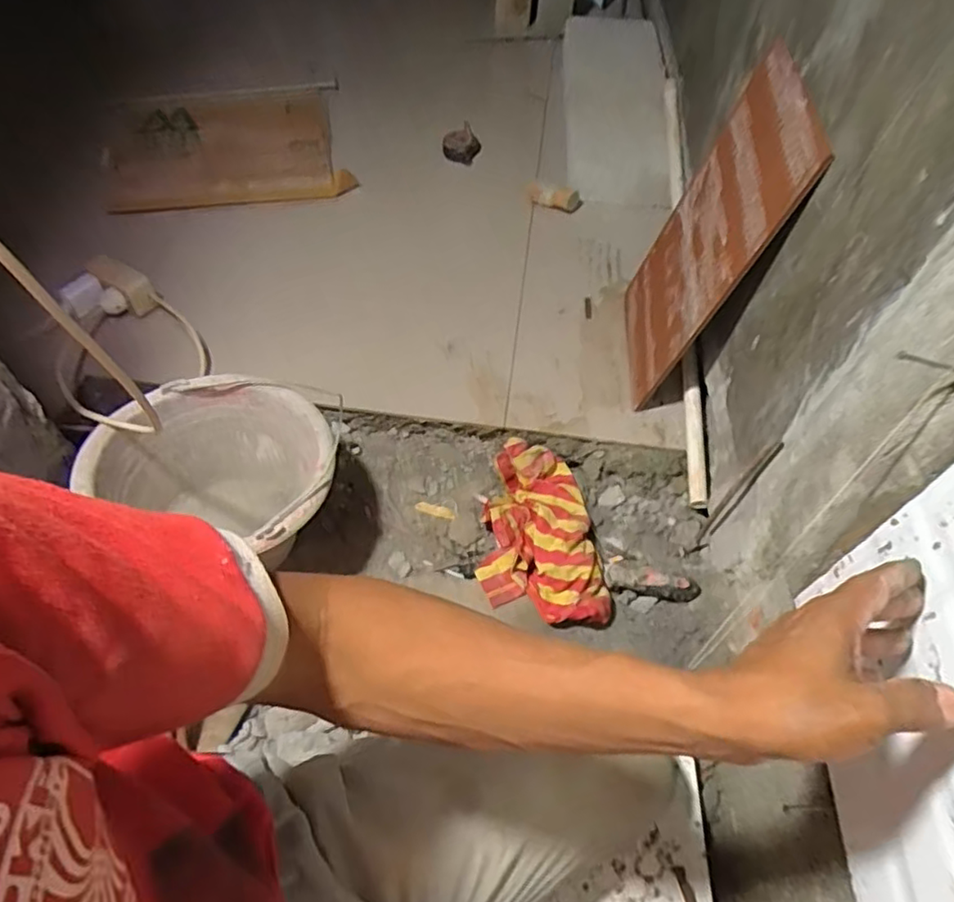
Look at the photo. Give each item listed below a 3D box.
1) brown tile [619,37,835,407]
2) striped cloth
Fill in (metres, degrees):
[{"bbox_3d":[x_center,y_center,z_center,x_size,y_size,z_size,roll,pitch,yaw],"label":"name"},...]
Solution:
[{"bbox_3d":[0.282,-0.260,0.792,0.013,0.389,0.239,11,55,-9],"label":"brown tile"},{"bbox_3d":[0.073,0.107,0.818,0.143,0.064,0.249,-5,57,-6],"label":"striped cloth"}]

